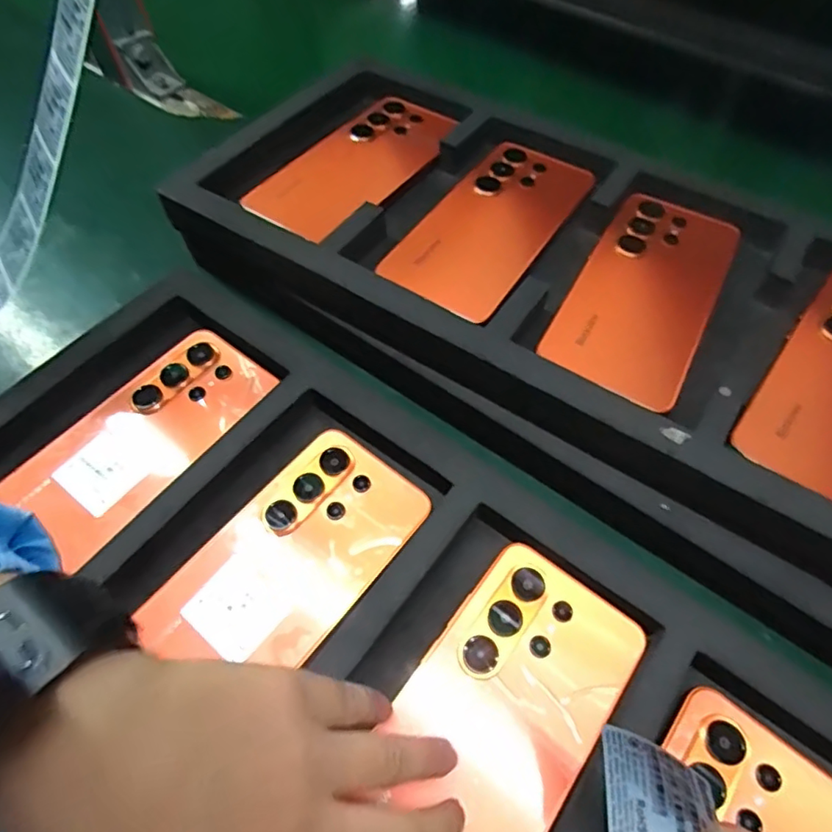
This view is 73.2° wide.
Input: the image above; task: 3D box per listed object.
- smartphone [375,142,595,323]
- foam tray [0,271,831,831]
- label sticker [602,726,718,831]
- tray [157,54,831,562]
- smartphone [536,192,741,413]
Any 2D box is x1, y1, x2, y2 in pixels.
[{"bbox_3d":[0.051,-0.127,0.365,0.077,0.012,0.174,29,61,15],"label":"smartphone"},{"bbox_3d":[-0.028,0.104,0.258,0.463,0.035,0.215,35,62,18],"label":"foam tray"},{"bbox_3d":[0.075,0.120,0.174,0.031,0.008,0.038,-6,85,30],"label":"label sticker"},{"bbox_3d":[0.090,-0.095,0.354,0.480,0.045,0.249,30,61,15],"label":"tray"},{"bbox_3d":[0.139,-0.077,0.337,0.076,0.010,0.161,26,60,13],"label":"smartphone"}]

